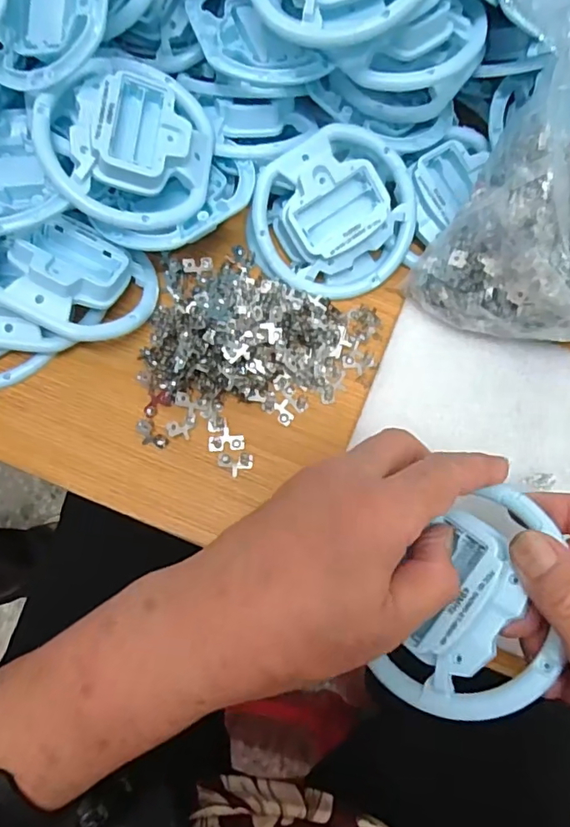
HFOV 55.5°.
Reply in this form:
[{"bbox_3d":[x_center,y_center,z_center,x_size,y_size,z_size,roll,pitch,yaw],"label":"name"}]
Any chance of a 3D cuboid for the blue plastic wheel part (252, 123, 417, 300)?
[{"bbox_3d":[0.036,-0.124,0.341,0.100,0.022,0.099,-2,102,-7],"label":"blue plastic wheel part"}]

